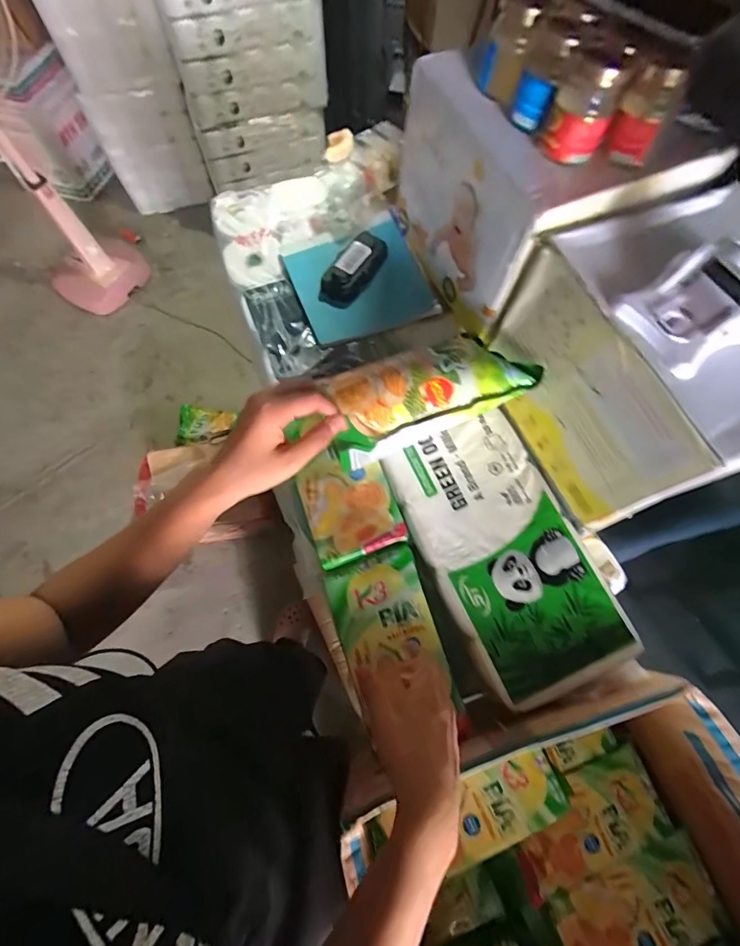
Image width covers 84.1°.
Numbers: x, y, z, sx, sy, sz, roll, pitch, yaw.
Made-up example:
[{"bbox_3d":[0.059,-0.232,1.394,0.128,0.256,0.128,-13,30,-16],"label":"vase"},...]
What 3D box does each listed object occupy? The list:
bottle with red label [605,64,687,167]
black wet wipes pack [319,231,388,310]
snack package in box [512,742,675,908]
[{"bbox_3d":[0.239,-0.314,0.362,0.043,0.060,0.031,26,71,9],"label":"bottle with red label"},{"bbox_3d":[-0.020,-0.277,0.553,0.046,0.031,0.116,31,72,11],"label":"black wet wipes pack"},{"bbox_3d":[0.275,0.438,0.517,0.204,0.034,0.101,-23,71,-8],"label":"snack package in box"}]

